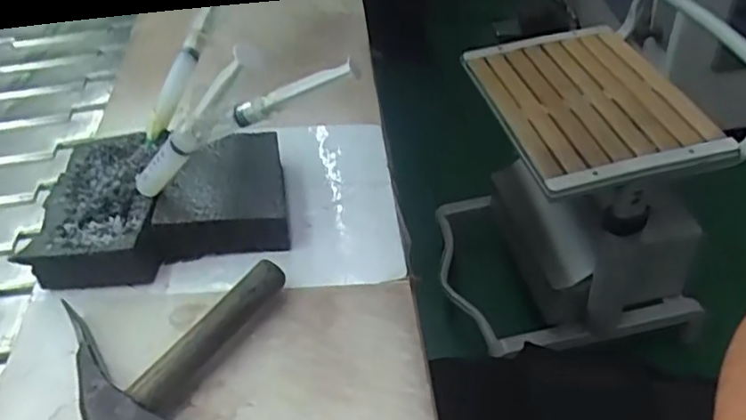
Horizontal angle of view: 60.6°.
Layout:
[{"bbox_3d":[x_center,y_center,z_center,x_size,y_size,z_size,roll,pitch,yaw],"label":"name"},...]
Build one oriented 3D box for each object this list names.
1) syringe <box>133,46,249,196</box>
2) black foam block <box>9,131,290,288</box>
[{"bbox_3d":[-0.109,-0.045,0.373,0.016,0.161,0.013,39,47,-15],"label":"syringe"},{"bbox_3d":[-0.142,-0.007,0.456,0.164,0.036,0.122,-6,44,1],"label":"black foam block"}]

